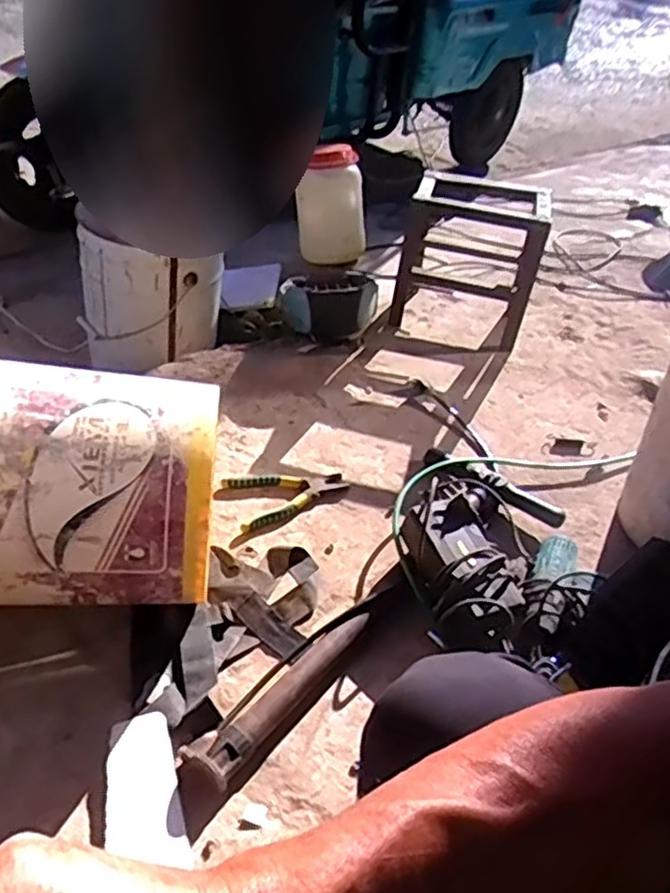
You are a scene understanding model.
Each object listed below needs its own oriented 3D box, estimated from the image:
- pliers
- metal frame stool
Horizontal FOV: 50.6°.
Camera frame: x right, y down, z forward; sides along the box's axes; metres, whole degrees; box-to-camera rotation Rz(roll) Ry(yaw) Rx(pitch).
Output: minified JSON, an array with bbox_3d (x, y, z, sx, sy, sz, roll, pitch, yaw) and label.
[{"bbox_3d":[-0.064,0.069,1.051,0.179,0.019,0.099,-13,40,-19],"label":"pliers"},{"bbox_3d":[0.278,-0.397,1.447,0.266,0.257,0.285,14,40,7],"label":"metal frame stool"}]

